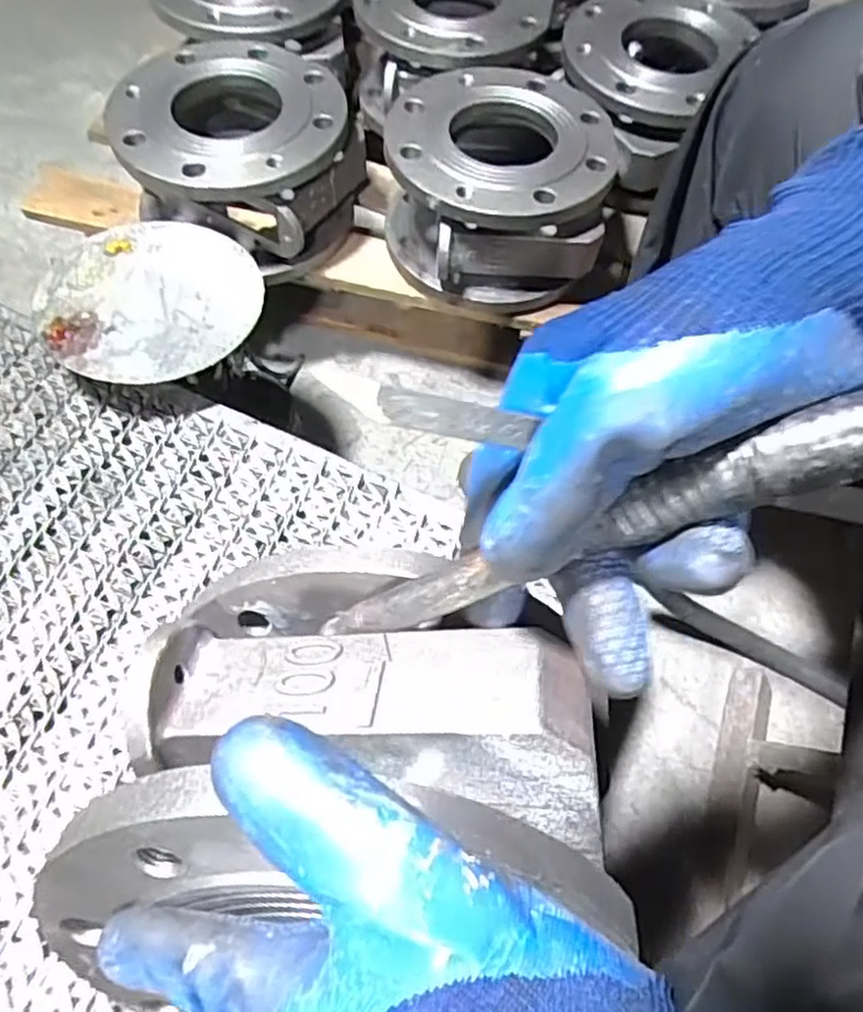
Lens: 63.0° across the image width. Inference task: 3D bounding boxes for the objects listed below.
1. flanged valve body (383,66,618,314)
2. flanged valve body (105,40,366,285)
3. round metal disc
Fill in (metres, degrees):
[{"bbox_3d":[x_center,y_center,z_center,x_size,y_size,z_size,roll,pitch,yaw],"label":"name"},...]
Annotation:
[{"bbox_3d":[0.063,-0.314,0.696,0.207,0.119,0.209,5,61,-1],"label":"flanged valve body"},{"bbox_3d":[-0.186,-0.330,0.677,0.194,0.129,0.200,2,61,-3],"label":"flanged valve body"},{"bbox_3d":[-0.214,-0.161,0.537,0.162,0.011,0.153,2,61,-3],"label":"round metal disc"}]

